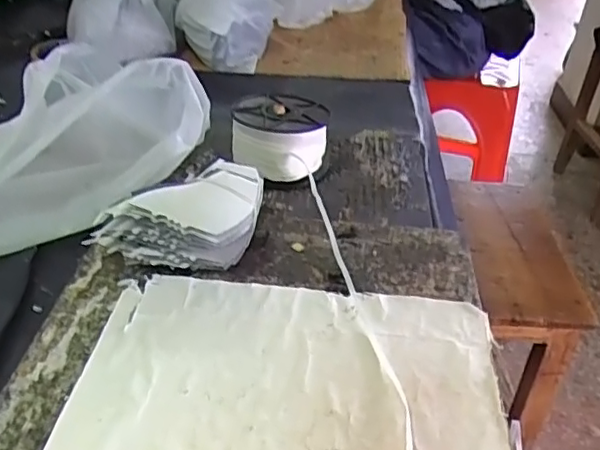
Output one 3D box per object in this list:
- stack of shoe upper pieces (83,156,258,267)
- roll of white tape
[{"bbox_3d":[-0.086,-0.009,0.468,0.106,0.061,0.083,10,36,9],"label":"stack of shoe upper pieces"},{"bbox_3d":[-0.019,-0.083,0.587,0.086,0.060,0.083,2,35,-2],"label":"roll of white tape"}]

